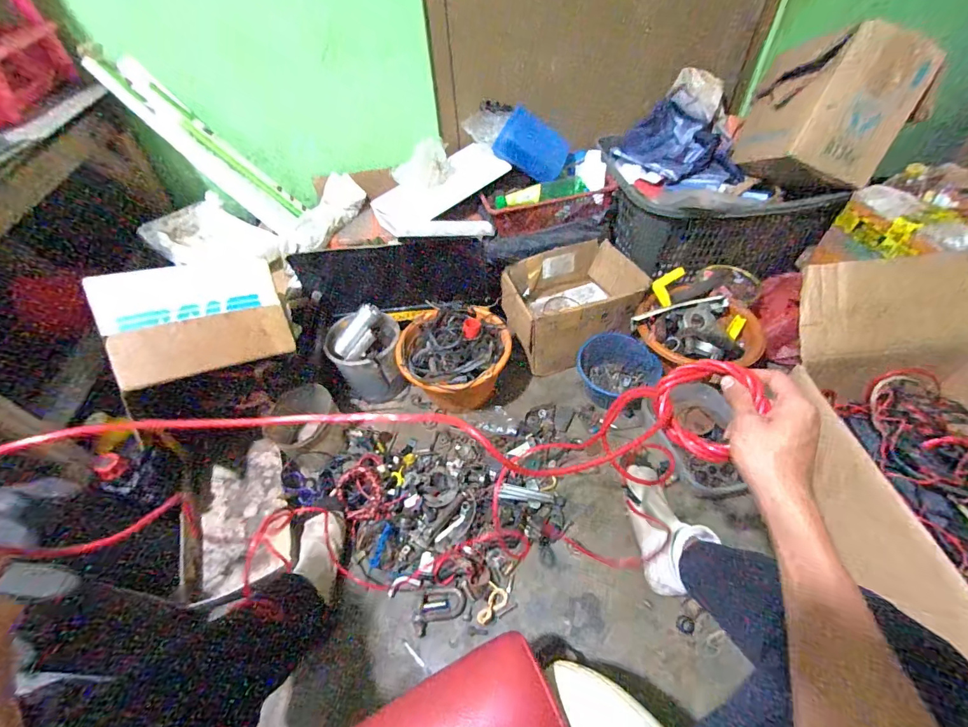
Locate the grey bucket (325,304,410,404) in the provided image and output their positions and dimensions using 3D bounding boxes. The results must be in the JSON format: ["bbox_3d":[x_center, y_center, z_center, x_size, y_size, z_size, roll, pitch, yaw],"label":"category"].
[{"bbox_3d":[-0.268,-0.006,1.001,0.157,0.188,0.162,-2,50,3],"label":"grey bucket"}]

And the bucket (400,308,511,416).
[{"bbox_3d":[-0.065,-0.006,0.977,0.243,0.187,0.225,-2,50,3],"label":"bucket"}]

